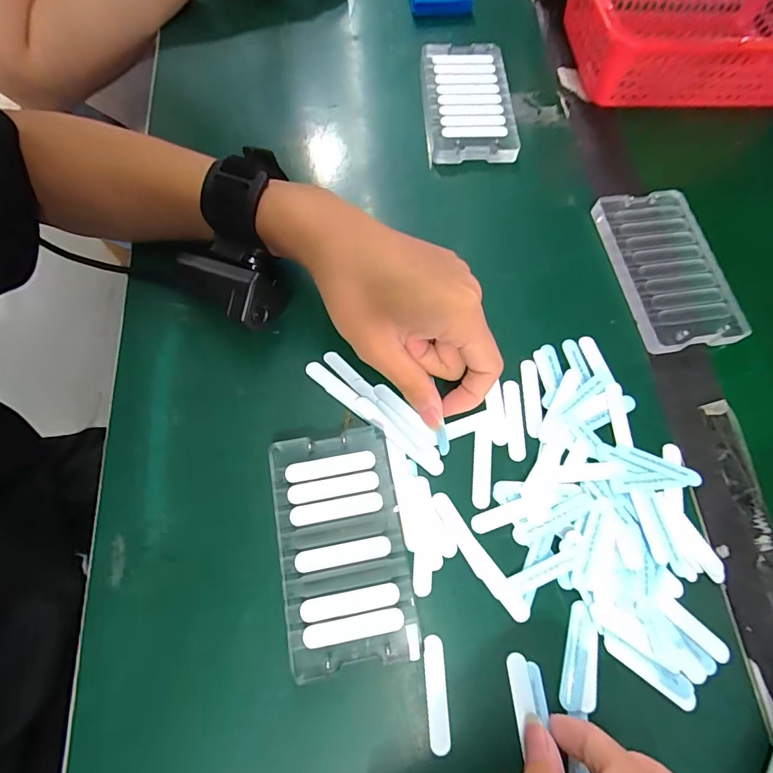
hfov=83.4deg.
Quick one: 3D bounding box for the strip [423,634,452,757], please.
[{"bbox_3d":[0.026,0.157,0.222,0.012,0.006,0.051,-4,70,-1],"label":"strip"}]

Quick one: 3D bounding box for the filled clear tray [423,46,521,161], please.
[{"bbox_3d":[0.066,-0.234,0.358,0.070,0.014,0.121,-3,70,-1],"label":"filled clear tray"}]

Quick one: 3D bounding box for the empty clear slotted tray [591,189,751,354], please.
[{"bbox_3d":[0.198,-0.084,0.306,0.068,0.010,0.121,-8,70,-2],"label":"empty clear slotted tray"}]

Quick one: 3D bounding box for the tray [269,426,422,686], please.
[{"bbox_3d":[-0.025,0.087,0.240,0.066,0.013,0.121,-10,70,-3],"label":"tray"}]

